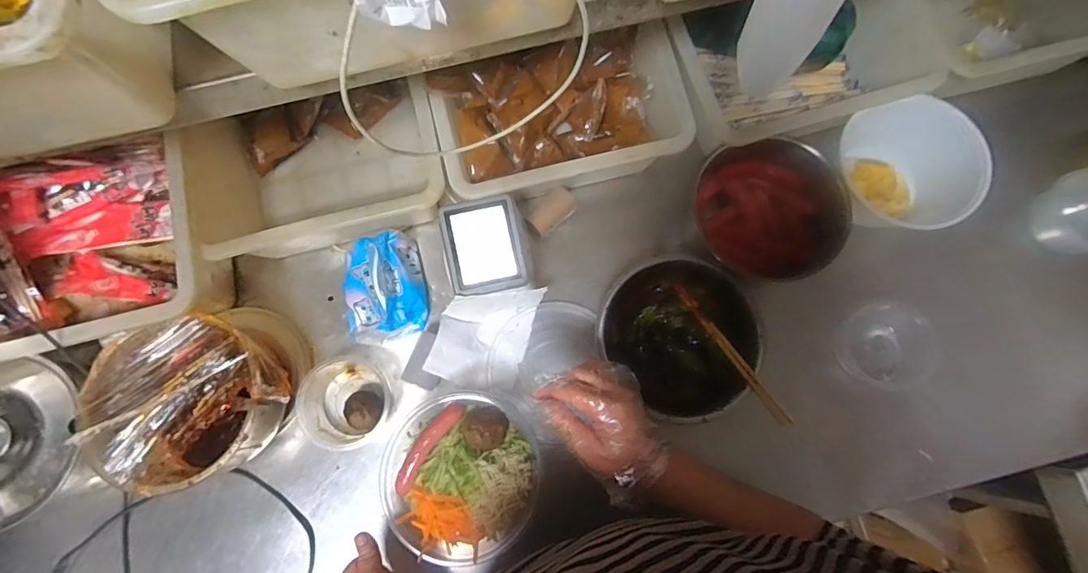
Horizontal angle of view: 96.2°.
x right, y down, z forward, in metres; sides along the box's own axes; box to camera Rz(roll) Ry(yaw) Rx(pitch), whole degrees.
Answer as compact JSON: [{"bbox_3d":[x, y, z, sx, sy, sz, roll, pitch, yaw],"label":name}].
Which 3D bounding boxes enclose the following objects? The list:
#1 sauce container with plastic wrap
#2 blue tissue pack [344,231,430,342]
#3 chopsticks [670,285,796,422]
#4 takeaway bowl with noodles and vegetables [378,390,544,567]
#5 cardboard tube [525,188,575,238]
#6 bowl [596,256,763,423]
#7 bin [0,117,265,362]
[{"bbox_3d":[-0.374,0.119,0.544,0.195,0.106,0.172,-39,81,-7],"label":"sauce container with plastic wrap"},{"bbox_3d":[-0.197,0.004,0.583,0.101,0.065,0.125,-14,78,-2],"label":"blue tissue pack"},{"bbox_3d":[0.202,0.069,0.535,0.011,0.009,0.186,-29,62,-5],"label":"chopsticks"},{"bbox_3d":[-0.087,0.202,0.529,0.164,0.088,0.162,0,78,0],"label":"takeaway bowl with noodles and vegetables"},{"bbox_3d":[0.010,-0.091,0.618,0.067,0.034,0.033,-43,81,-8],"label":"cardboard tube"},{"bbox_3d":[0.160,0.059,0.574,0.157,0.078,0.191,-44,81,-8],"label":"bowl"},{"bbox_3d":[-0.532,-0.045,0.563,0.351,0.133,0.254,-14,78,-2],"label":"bin"}]

